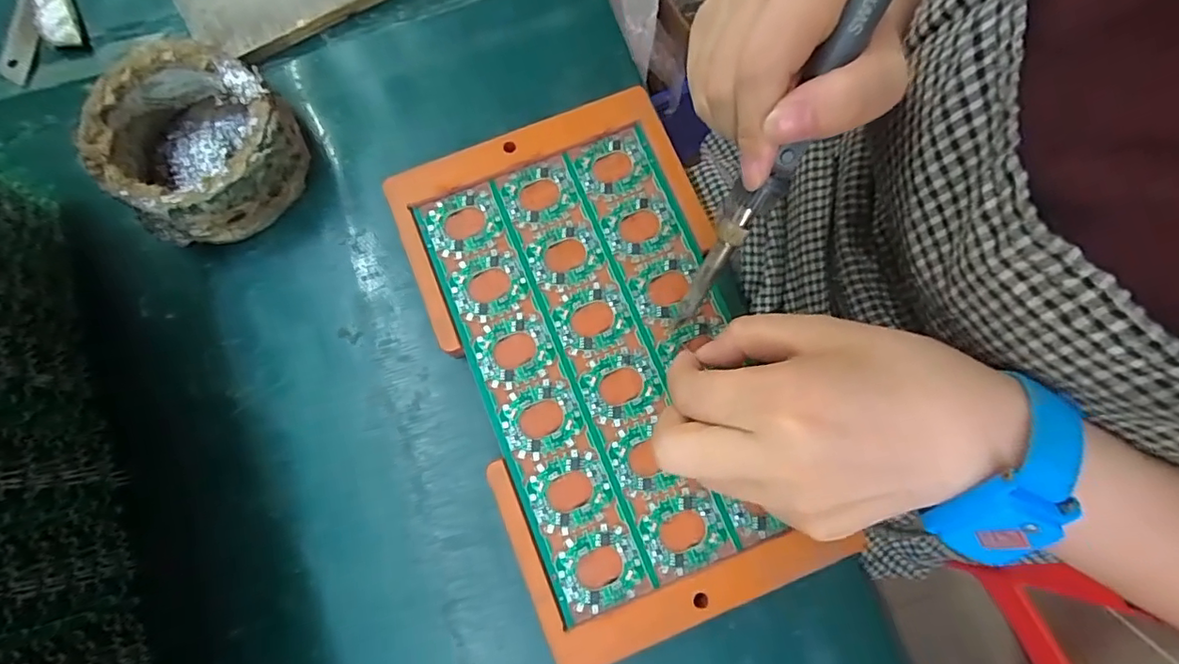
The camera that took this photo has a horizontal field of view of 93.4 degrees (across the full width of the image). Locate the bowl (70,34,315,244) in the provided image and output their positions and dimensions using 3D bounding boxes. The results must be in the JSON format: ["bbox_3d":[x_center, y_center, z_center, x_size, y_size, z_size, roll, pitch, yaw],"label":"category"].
[{"bbox_3d":[-0.186,-0.090,0.267,0.080,0.041,0.083,0,79,-1],"label":"bowl"}]

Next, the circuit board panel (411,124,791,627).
[{"bbox_3d":[0.007,0.010,0.259,0.119,0.006,0.202,-22,80,-5],"label":"circuit board panel"}]

